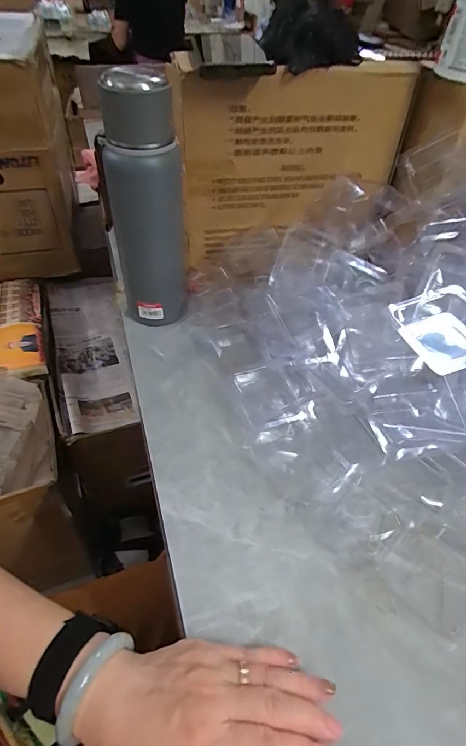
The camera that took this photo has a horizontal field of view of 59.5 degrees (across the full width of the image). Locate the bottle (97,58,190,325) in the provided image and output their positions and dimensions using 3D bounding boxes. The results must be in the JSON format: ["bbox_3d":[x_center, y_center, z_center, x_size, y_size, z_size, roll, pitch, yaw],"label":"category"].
[{"bbox_3d":[-0.102,-0.176,0.465,0.088,0.264,0.064,-6,48,-10],"label":"bottle"}]

